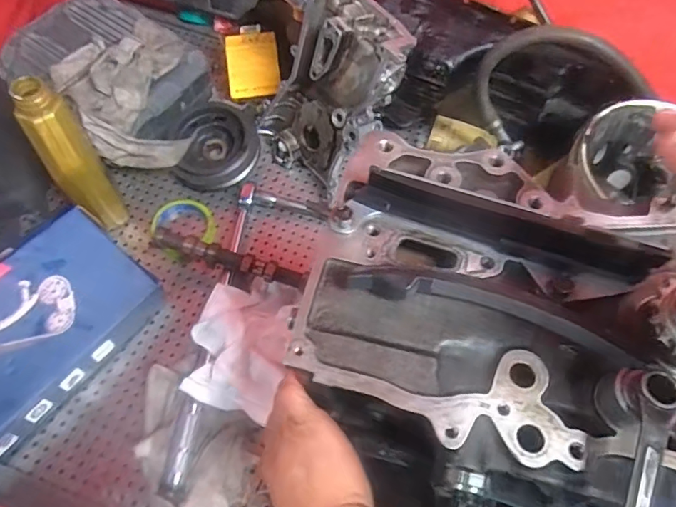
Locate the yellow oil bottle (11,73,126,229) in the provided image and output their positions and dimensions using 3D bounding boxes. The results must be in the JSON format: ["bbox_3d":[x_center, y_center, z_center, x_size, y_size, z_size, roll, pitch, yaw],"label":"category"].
[{"bbox_3d":[-0.350,-0.118,0.657,0.062,0.222,0.092,-33,68,-17],"label":"yellow oil bottle"}]

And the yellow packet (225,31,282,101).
[{"bbox_3d":[-0.141,-0.312,0.817,0.084,0.007,0.099,-8,97,-9],"label":"yellow packet"}]

